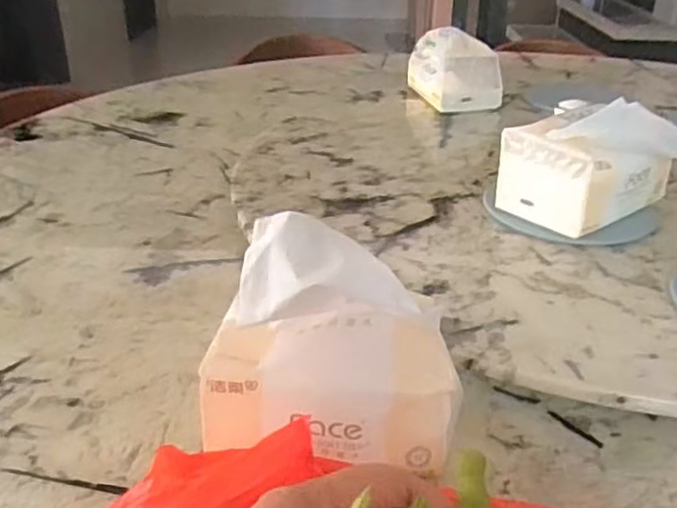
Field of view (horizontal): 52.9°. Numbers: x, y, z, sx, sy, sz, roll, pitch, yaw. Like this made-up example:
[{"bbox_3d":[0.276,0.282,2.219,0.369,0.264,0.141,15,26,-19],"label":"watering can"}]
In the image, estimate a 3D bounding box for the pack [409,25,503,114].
[{"bbox_3d":[0.163,-0.270,0.974,0.098,0.092,0.144,-6,28,-9],"label":"pack"}]

